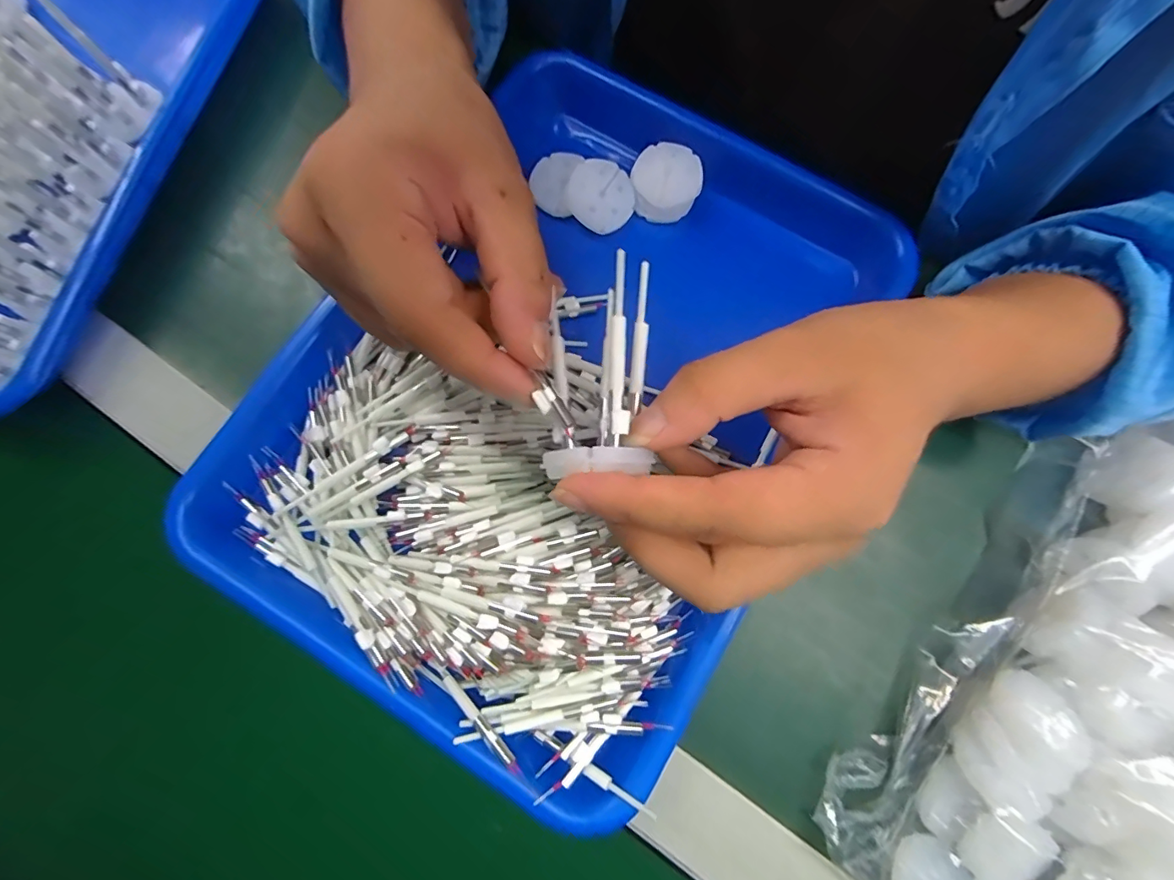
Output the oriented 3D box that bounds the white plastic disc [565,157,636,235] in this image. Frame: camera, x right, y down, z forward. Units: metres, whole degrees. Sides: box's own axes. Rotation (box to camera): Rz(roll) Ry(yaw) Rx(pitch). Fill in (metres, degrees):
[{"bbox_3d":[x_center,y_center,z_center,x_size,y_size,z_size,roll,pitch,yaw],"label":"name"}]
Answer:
[{"bbox_3d":[0.008,-0.135,0.274,0.037,0.004,0.037,-1,94,-14],"label":"white plastic disc"}]

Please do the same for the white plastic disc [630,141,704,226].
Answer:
[{"bbox_3d":[0.044,-0.145,0.276,0.037,0.008,0.041,1,77,0],"label":"white plastic disc"}]

